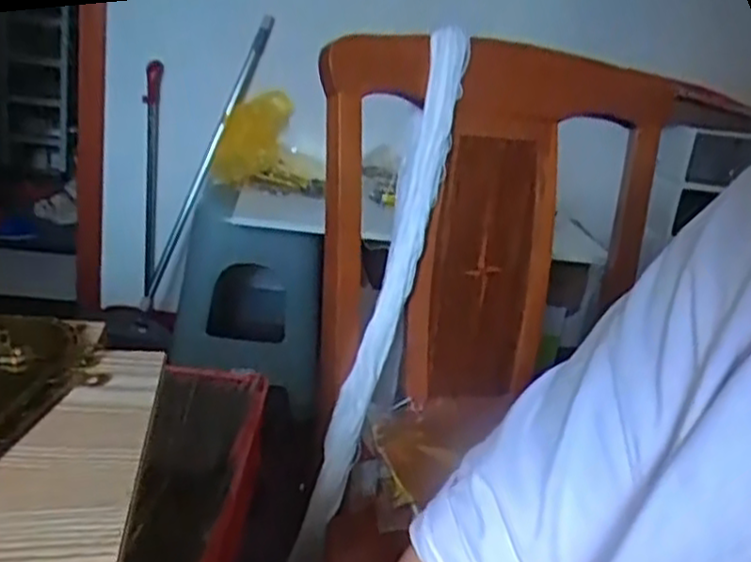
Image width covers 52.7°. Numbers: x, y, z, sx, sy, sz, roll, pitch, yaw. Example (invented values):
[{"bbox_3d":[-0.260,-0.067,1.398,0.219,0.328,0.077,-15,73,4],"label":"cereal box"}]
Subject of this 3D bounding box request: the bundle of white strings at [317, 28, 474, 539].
[{"bbox_3d":[0.024,-0.020,0.896,0.051,0.593,0.047,13,-8,18],"label":"bundle of white strings"}]

